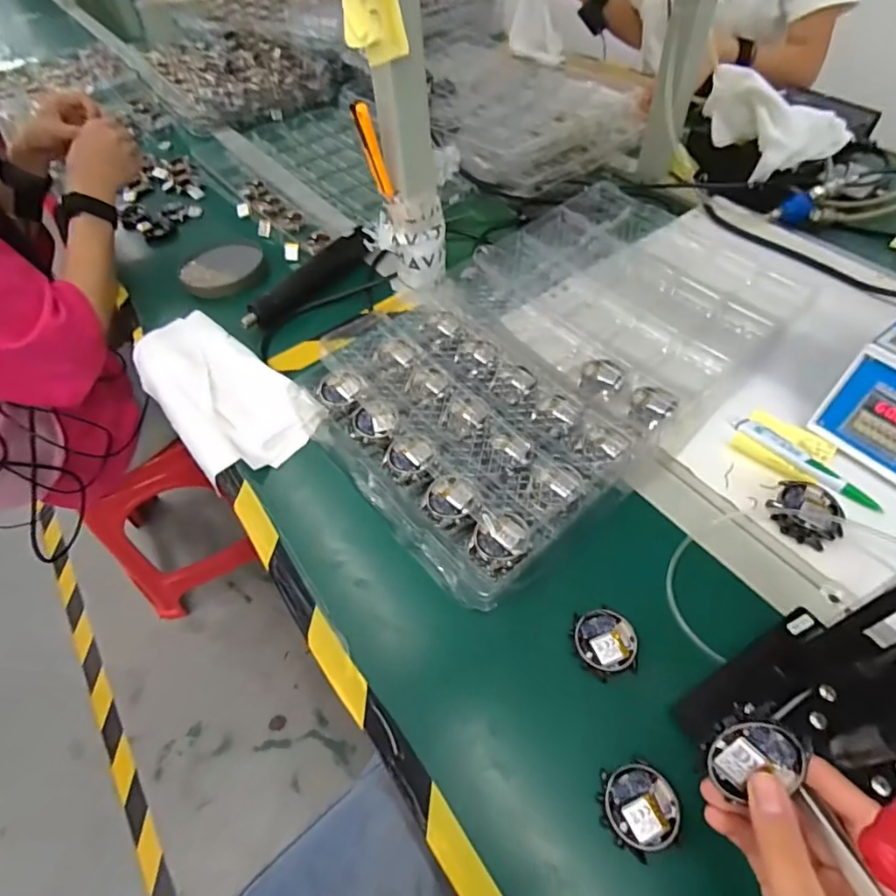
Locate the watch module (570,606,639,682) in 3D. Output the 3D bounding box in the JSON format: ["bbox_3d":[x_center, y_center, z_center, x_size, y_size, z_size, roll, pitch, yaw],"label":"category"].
[{"bbox_3d":[0.119,0.148,0.401,0.045,0.008,0.048,-16,53,-9],"label":"watch module"}]

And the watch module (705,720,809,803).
[{"bbox_3d":[0.151,0.153,0.262,0.044,0.006,0.039,-28,94,11],"label":"watch module"}]

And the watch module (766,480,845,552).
[{"bbox_3d":[0.297,0.056,0.437,0.049,0.022,0.053,-32,57,-20],"label":"watch module"}]

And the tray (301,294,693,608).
[{"bbox_3d":[0.031,-0.044,0.519,0.282,0.038,0.306,-36,59,-22],"label":"tray"}]

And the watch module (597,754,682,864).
[{"bbox_3d":[0.122,0.229,0.336,0.048,0.005,0.048,-14,53,-7],"label":"watch module"}]

